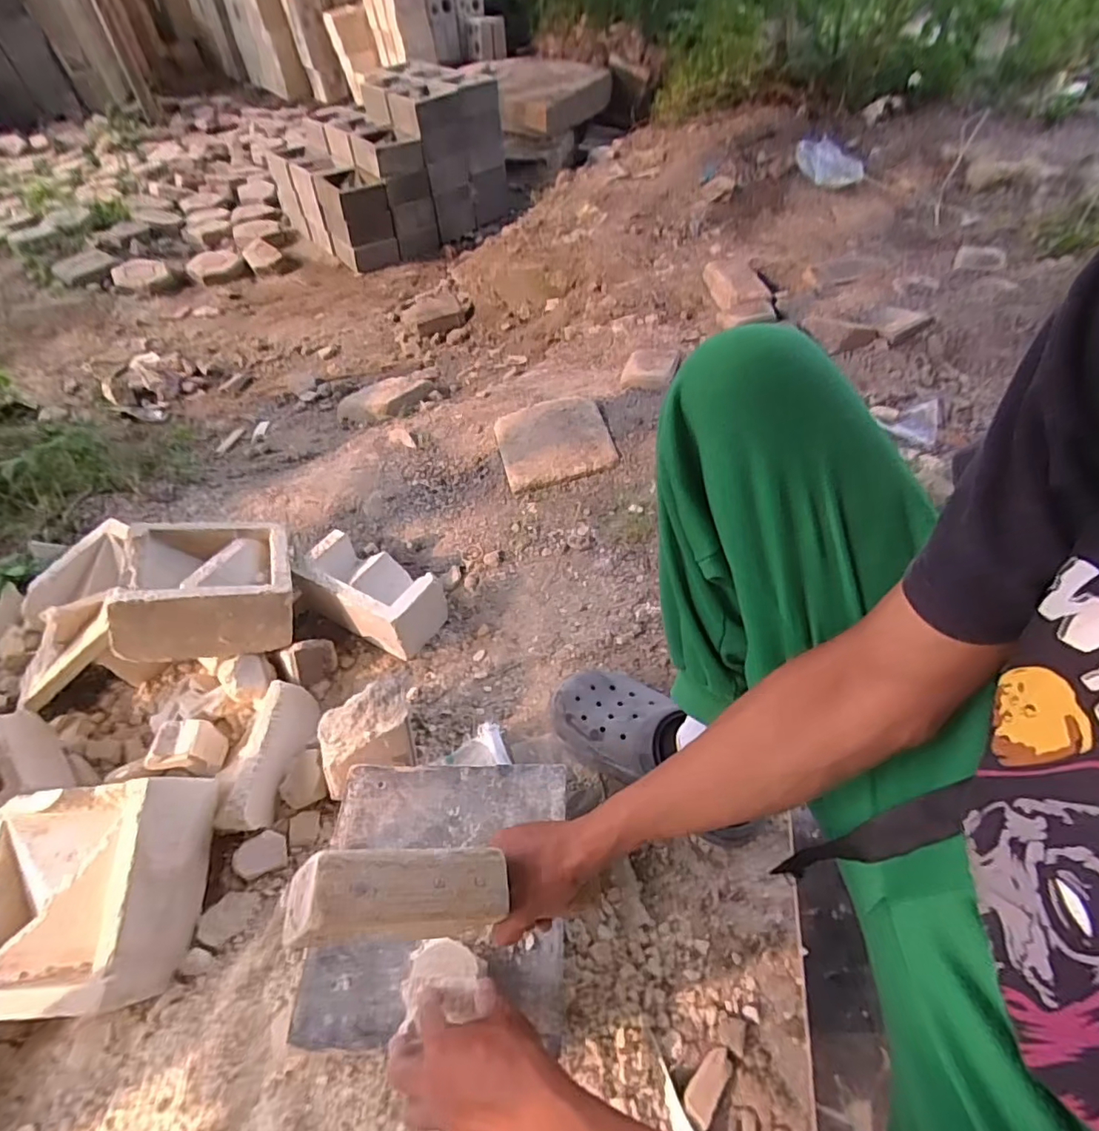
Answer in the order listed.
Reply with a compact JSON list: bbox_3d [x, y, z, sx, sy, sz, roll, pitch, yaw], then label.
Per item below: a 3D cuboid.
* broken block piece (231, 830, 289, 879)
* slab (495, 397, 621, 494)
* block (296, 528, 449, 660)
[{"bbox_3d":[-0.328,0.328,0.630,0.051,0.038,0.040,-27,52,-16],"label":"broken block piece"},{"bbox_3d":[0.008,-0.234,1.028,0.198,0.041,0.187,-13,51,-7],"label":"slab"},{"bbox_3d":[-0.273,0.035,0.828,0.211,0.087,0.100,21,55,22],"label":"block"}]

